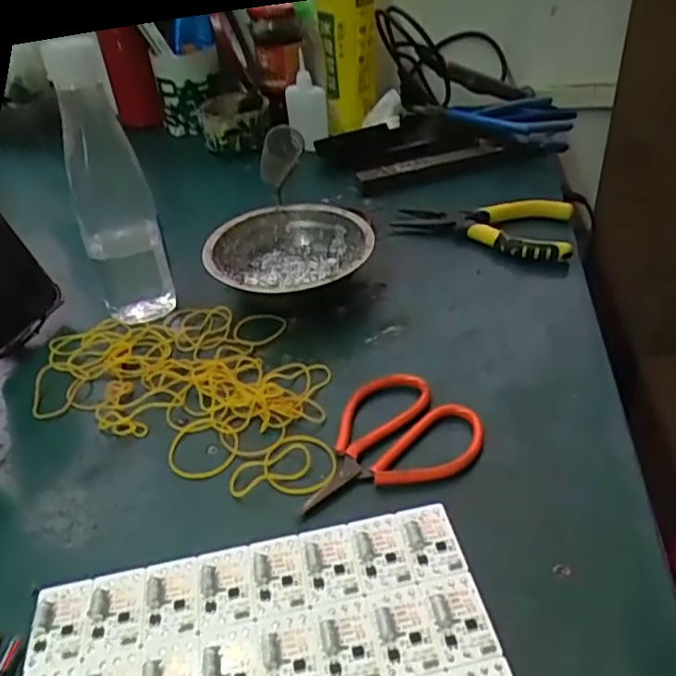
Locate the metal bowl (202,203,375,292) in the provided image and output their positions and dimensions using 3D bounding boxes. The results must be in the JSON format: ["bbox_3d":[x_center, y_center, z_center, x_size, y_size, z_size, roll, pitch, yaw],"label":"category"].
[{"bbox_3d":[-0.036,-0.057,0.471,0.121,0.043,0.121,-2,38,2],"label":"metal bowl"}]

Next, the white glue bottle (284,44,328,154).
[{"bbox_3d":[-0.030,-0.242,0.635,0.029,0.092,0.054,-19,41,-18],"label":"white glue bottle"}]

